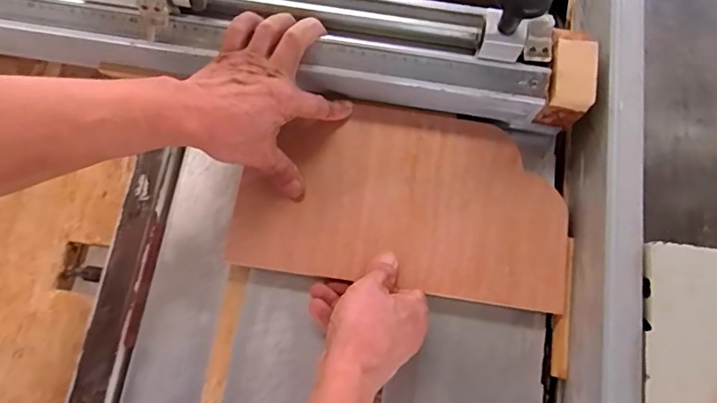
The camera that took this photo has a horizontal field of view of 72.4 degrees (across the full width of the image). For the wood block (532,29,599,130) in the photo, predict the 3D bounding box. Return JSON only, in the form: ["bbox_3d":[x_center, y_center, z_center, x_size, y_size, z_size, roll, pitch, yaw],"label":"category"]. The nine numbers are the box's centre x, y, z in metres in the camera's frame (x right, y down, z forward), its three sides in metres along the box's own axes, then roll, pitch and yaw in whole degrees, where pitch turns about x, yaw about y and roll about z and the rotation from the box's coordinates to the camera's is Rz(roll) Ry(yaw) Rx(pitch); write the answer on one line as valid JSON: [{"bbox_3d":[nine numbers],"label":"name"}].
[{"bbox_3d":[0.200,-0.121,0.476,0.040,0.056,0.079,11,77,2],"label":"wood block"}]

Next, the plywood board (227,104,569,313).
[{"bbox_3d":[0.043,-0.004,0.473,0.308,0.013,0.174,8,75,3],"label":"plywood board"}]

